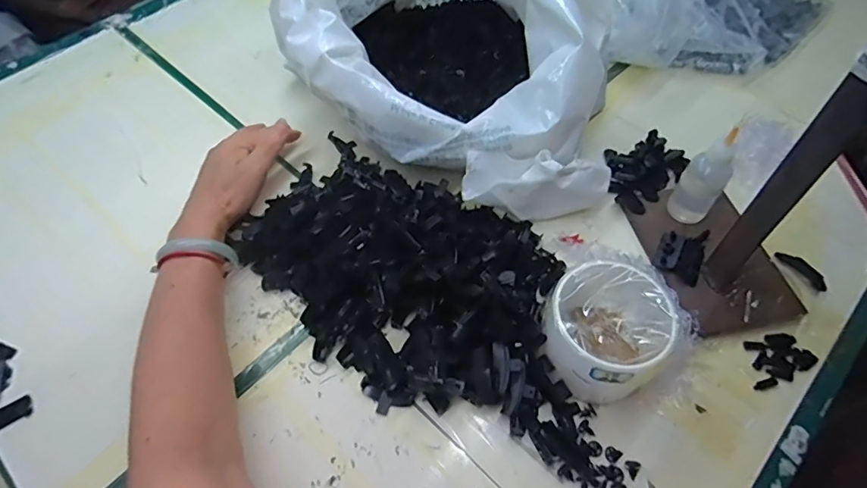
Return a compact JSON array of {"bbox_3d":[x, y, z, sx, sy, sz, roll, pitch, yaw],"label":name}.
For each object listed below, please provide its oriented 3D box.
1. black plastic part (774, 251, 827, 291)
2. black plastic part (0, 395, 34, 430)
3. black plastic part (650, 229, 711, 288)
[{"bbox_3d":[0.332,0.021,0.447,0.022,0.005,0.047,-34,62,-20],"label":"black plastic part"},{"bbox_3d":[-0.327,0.131,0.382,0.034,0.004,0.018,-29,61,-18],"label":"black plastic part"},{"bbox_3d":[0.223,0.004,0.445,0.039,0.009,0.060,26,60,17],"label":"black plastic part"}]

